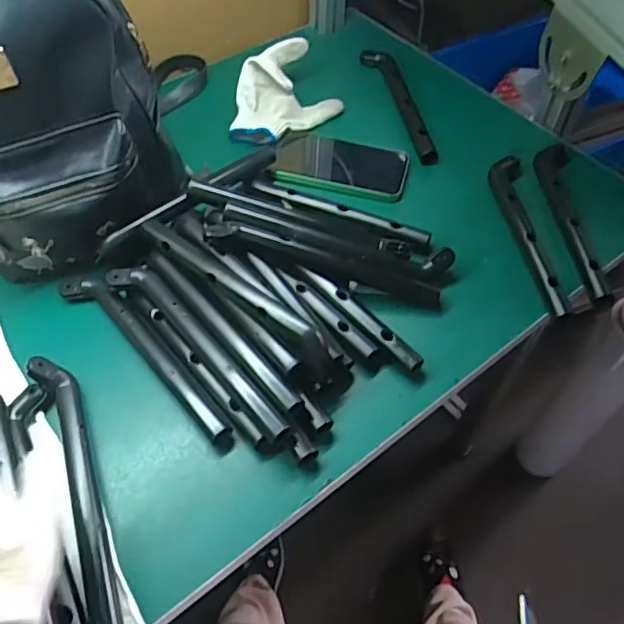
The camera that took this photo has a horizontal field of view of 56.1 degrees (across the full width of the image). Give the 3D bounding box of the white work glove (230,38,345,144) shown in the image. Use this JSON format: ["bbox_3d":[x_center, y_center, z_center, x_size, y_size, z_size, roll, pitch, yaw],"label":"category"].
[{"bbox_3d":[-0.044,-0.283,0.754,0.153,0.052,0.098,-39,64,-24],"label":"white work glove"}]

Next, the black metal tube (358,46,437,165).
[{"bbox_3d":[0.121,-0.290,0.795,0.045,0.019,0.239,-9,55,-7],"label":"black metal tube"}]

